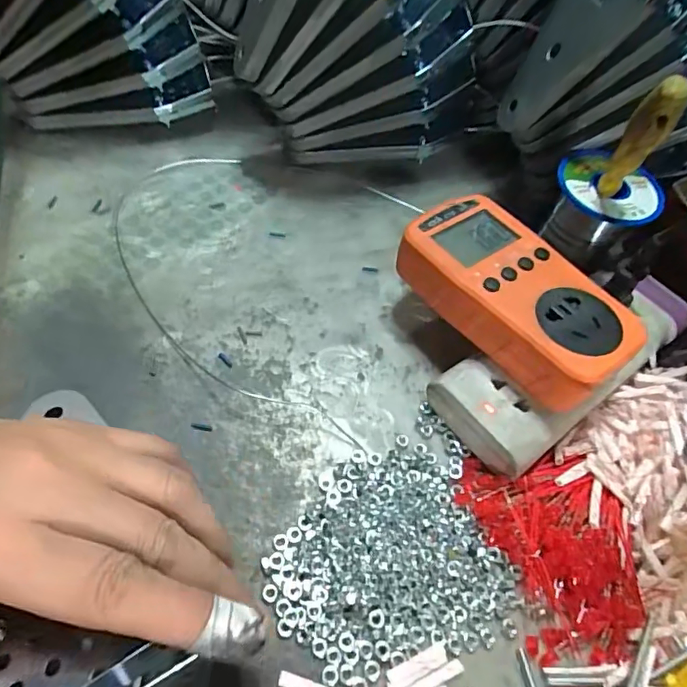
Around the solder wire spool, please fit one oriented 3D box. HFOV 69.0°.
[{"bbox_3d":[0.166,-0.087,0.330,0.061,0.052,0.062,2,56,-3],"label":"solder wire spool"}]

